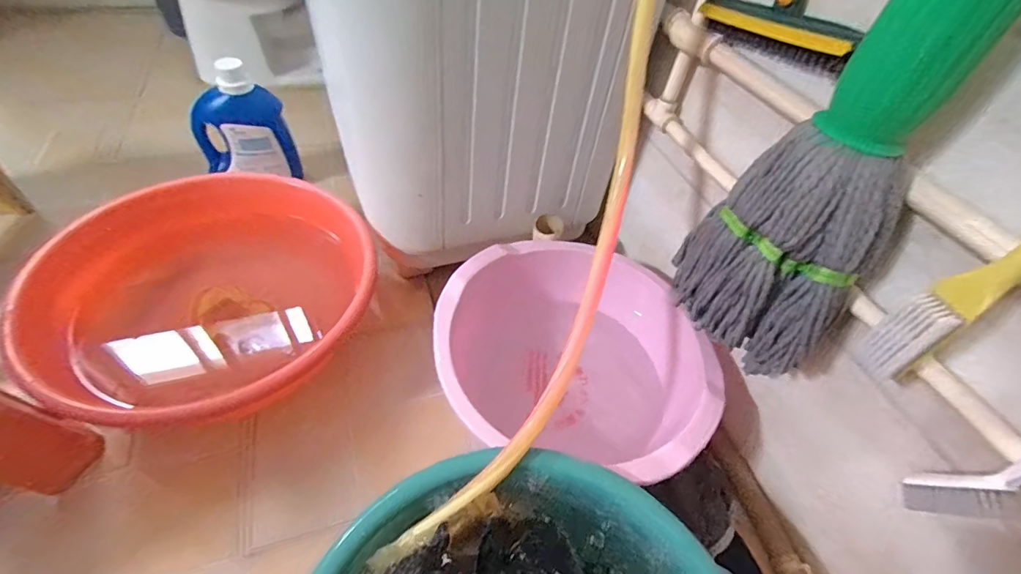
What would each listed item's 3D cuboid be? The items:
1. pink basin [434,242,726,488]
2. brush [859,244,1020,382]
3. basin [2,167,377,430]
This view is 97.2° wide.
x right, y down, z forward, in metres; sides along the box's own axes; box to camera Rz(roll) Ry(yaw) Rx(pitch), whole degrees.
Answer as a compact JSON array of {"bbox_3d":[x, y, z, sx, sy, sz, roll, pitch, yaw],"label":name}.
[{"bbox_3d":[0.092,0.114,0.693,0.386,0.187,0.324,26,52,15],"label":"pink basin"},{"bbox_3d":[0.357,-0.006,0.327,0.028,0.217,0.039,2,46,-33],"label":"brush"},{"bbox_3d":[-0.437,0.022,0.706,0.442,0.181,0.429,3,50,-4],"label":"basin"}]

